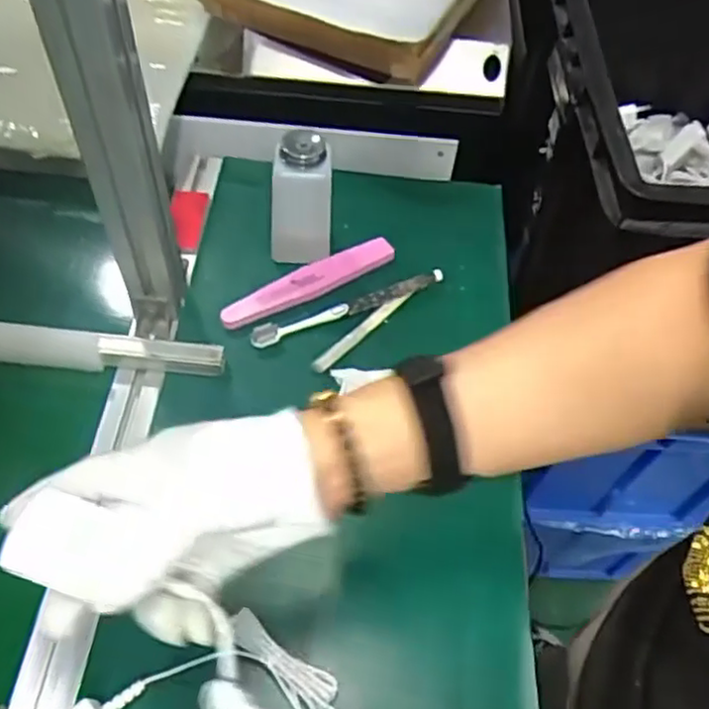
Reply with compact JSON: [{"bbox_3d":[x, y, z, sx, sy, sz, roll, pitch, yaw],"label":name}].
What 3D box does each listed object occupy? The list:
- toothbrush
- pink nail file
[{"bbox_3d":[-0.003,-0.045,0.608,0.185,0.010,0.018,-20,60,-17],"label":"toothbrush"},{"bbox_3d":[-0.040,-0.067,0.621,0.172,0.006,0.034,-25,70,-20],"label":"pink nail file"}]

